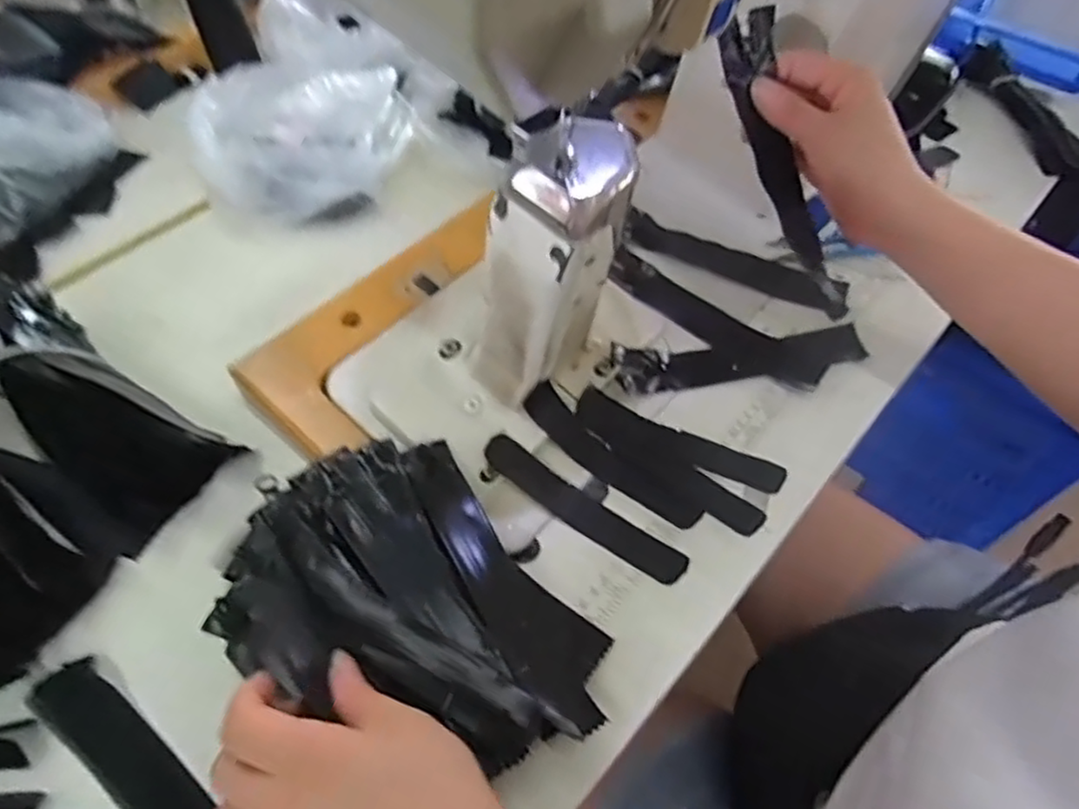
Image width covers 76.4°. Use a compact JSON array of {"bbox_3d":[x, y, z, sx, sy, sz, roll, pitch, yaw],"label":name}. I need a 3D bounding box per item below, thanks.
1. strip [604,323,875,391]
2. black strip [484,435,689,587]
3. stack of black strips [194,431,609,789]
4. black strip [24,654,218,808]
[{"bbox_3d":[0.143,-0.034,0.496,0.199,0.021,0.034,-8,57,-7],"label":"strip"},{"bbox_3d":[0.028,0.064,0.431,0.141,0.015,0.025,30,60,17],"label":"black strip"},{"bbox_3d":[-0.064,0.111,0.372,0.198,0.043,0.147,33,61,19],"label":"stack of black strips"},{"bbox_3d":[-0.189,0.201,0.343,0.194,0.007,0.030,34,62,20],"label":"black strip"}]

